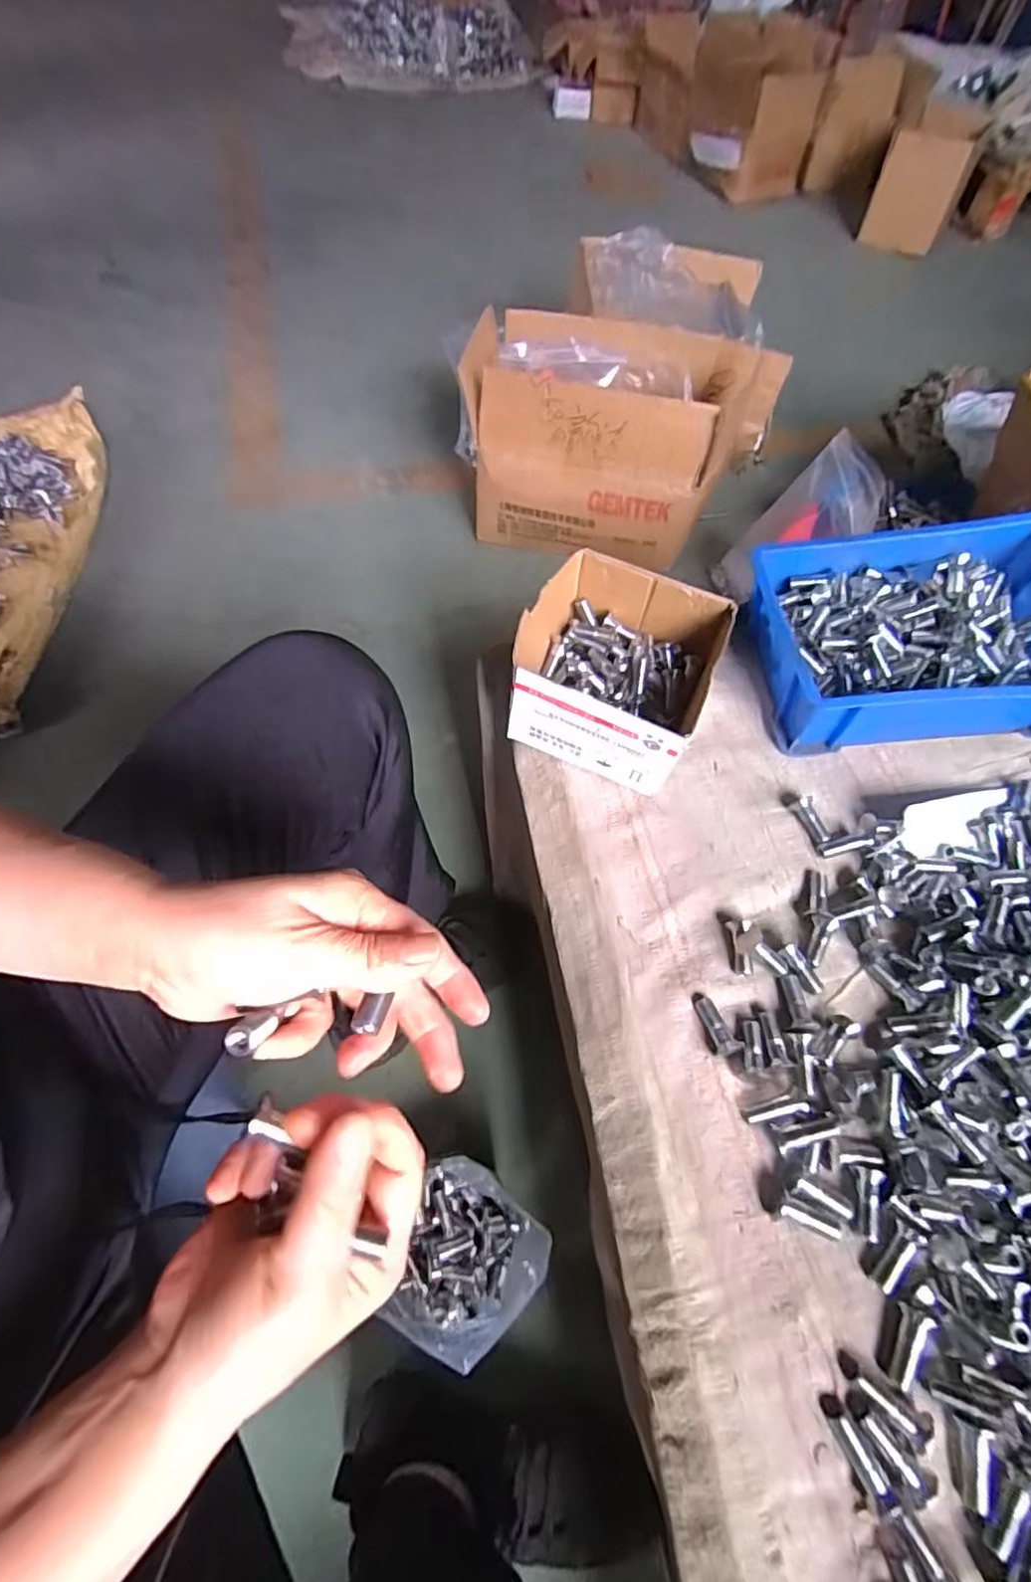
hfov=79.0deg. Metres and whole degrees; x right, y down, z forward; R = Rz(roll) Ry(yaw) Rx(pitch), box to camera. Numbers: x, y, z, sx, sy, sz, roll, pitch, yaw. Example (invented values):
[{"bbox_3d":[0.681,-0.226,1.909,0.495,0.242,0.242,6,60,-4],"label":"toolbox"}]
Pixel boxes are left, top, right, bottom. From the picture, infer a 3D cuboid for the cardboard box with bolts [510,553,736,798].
[{"bbox_3d":[0.079,-0.094,0.495,0.137,0.084,0.149,22,61,10],"label":"cardboard box with bolts"}]

